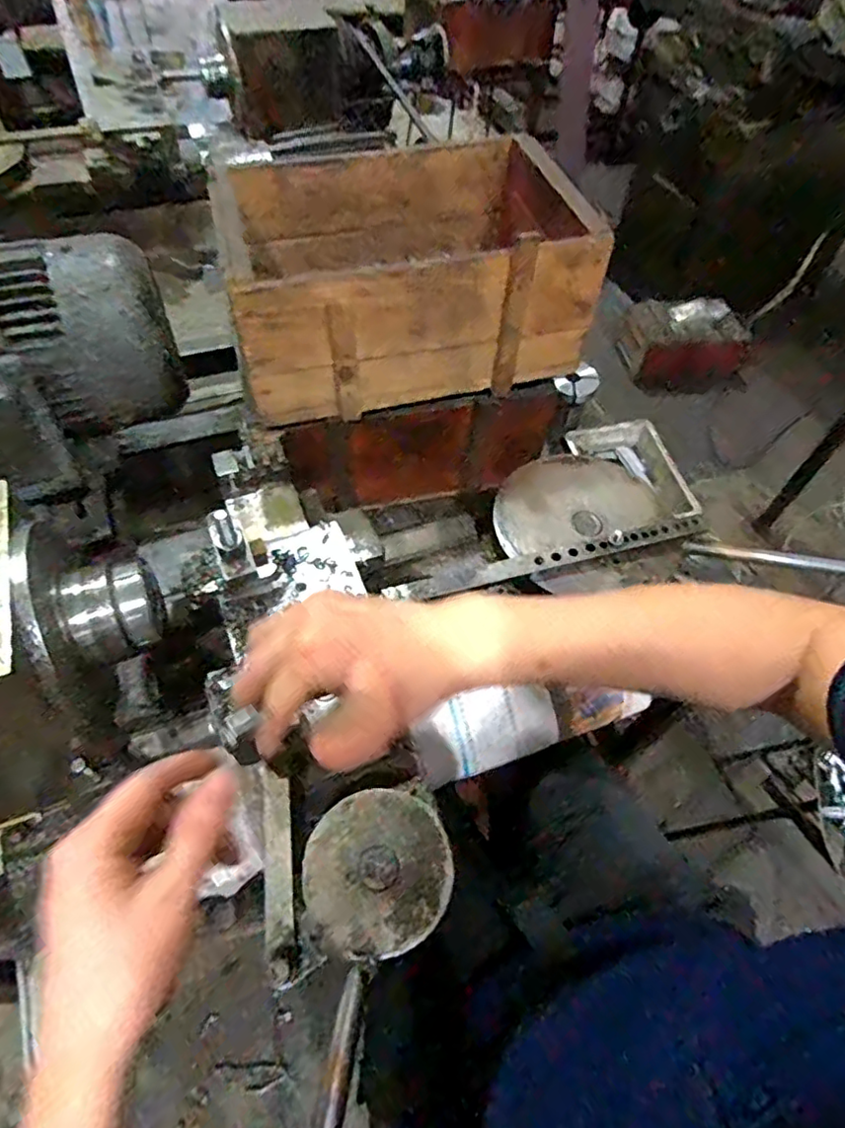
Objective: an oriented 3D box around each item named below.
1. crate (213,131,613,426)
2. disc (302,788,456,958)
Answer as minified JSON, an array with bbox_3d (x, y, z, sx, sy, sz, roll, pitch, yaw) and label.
[{"bbox_3d":[-0.024,-0.315,0.651,0.352,0.151,0.250,-14,57,-13],"label":"crate"},{"bbox_3d":[-0.029,0.203,0.405,0.096,0.010,0.094,2,55,-2],"label":"disc"}]

